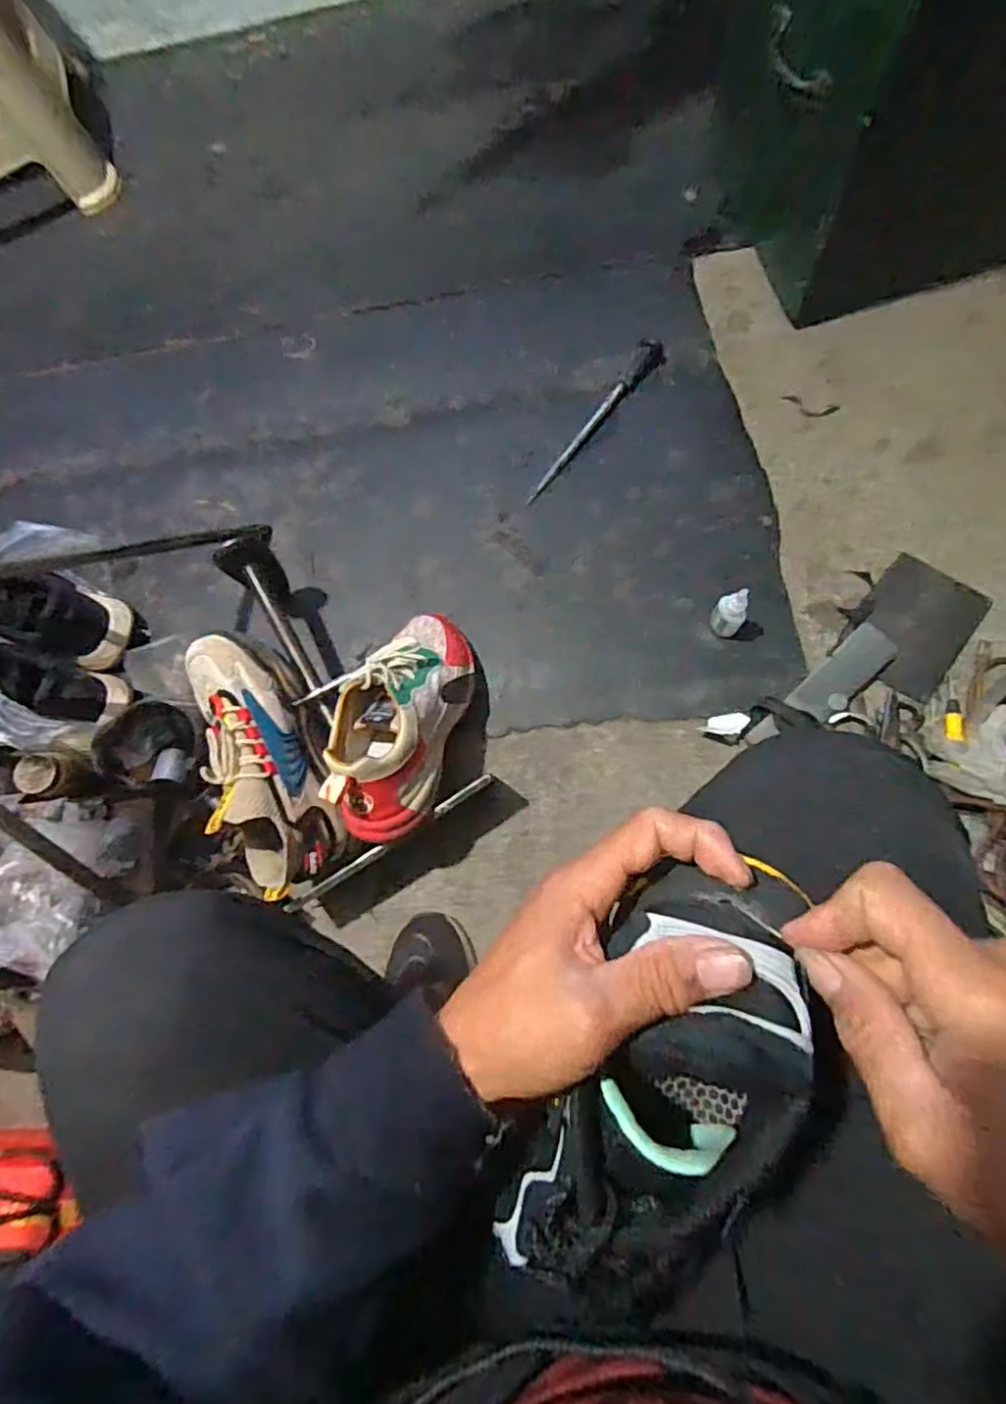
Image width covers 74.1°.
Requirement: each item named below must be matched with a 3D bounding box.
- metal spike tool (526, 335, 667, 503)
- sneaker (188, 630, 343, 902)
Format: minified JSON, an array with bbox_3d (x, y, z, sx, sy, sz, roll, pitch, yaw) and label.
[{"bbox_3d":[0.114,-0.357,0.840,0.033,0.023,0.265,41,85,13],"label":"metal spike tool"},{"bbox_3d":[-0.239,0.061,0.649,0.100,0.084,0.249,-26,76,0],"label":"sneaker"}]

